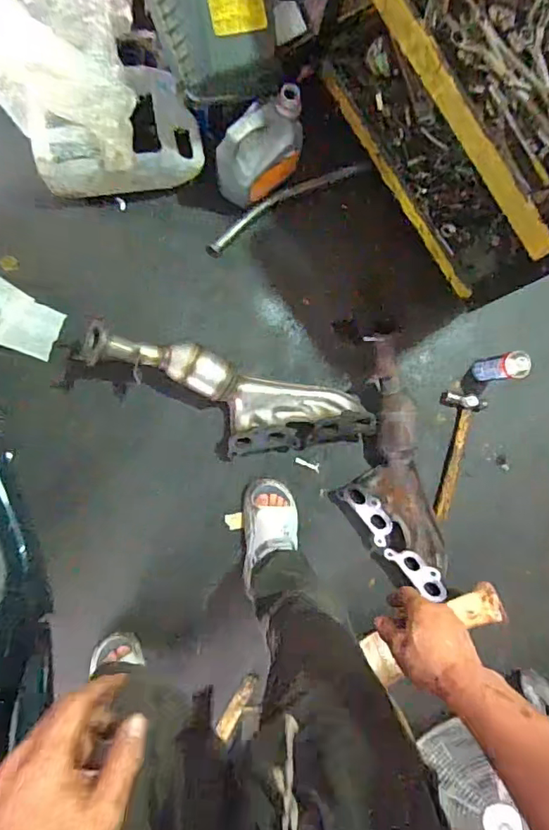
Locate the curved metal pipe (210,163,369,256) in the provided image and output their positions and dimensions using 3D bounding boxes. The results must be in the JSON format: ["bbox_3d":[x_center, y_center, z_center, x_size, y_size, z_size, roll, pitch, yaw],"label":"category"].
[{"bbox_3d":[0.028,-0.521,1.312,0.449,0.037,0.071,-28,93,4],"label":"curved metal pipe"}]

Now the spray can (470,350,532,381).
[{"bbox_3d":[0.549,-0.116,1.301,0.057,0.160,0.061,0,89,-8],"label":"spray can"}]

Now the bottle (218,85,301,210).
[{"bbox_3d":[-0.032,-0.576,1.186,0.204,0.255,0.104,-39,94,-7],"label":"bottle"}]

